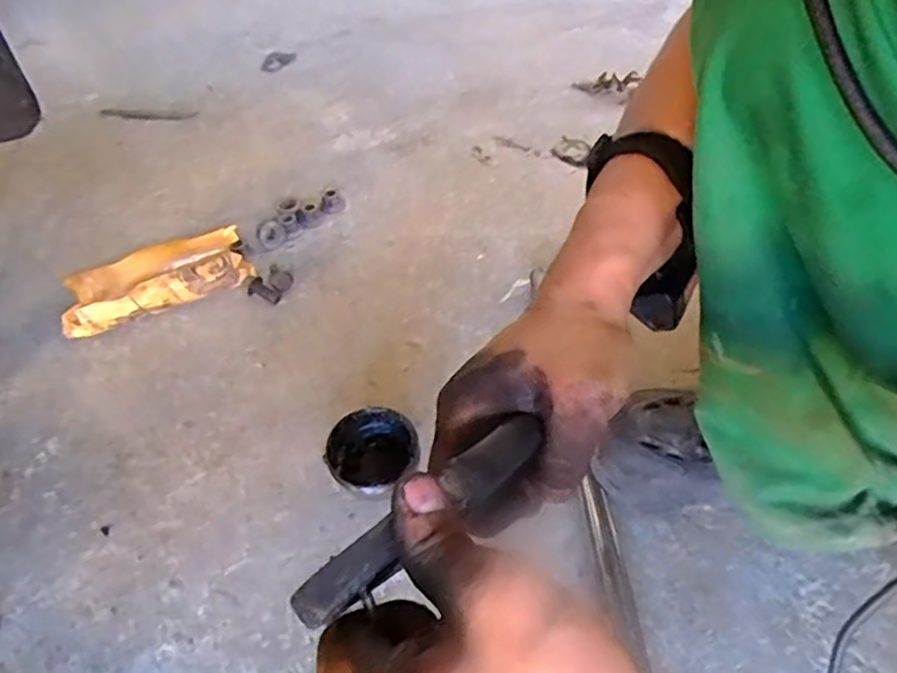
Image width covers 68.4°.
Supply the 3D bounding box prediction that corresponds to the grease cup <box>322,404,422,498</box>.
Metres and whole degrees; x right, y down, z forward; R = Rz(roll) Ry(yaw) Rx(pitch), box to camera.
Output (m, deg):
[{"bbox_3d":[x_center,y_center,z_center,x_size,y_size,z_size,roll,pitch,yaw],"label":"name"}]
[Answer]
[{"bbox_3d":[-0.059,0.097,0.513,0.071,0.046,0.067,-2,47,2],"label":"grease cup"}]

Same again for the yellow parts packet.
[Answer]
[{"bbox_3d":[-0.296,-0.053,0.670,0.179,0.048,0.076,-20,49,-15],"label":"yellow parts packet"}]

